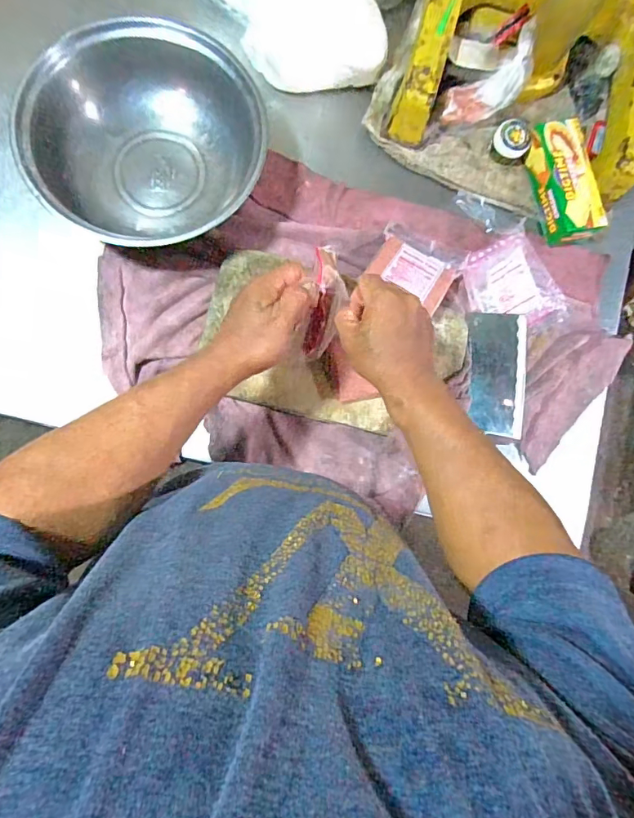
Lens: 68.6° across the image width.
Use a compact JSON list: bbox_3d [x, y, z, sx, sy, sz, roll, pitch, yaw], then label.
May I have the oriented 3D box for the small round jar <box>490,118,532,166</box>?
[{"bbox_3d":[0.276,-0.379,0.664,0.054,0.034,0.051,0,86,-6],"label":"small round jar"}]

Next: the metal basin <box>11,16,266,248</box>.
[{"bbox_3d":[-0.200,-0.318,0.565,0.270,0.083,0.241,-2,86,-6],"label":"metal basin"}]

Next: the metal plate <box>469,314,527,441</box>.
[{"bbox_3d":[0.250,-0.048,0.644,0.082,0.006,0.169,5,86,-6],"label":"metal plate"}]

